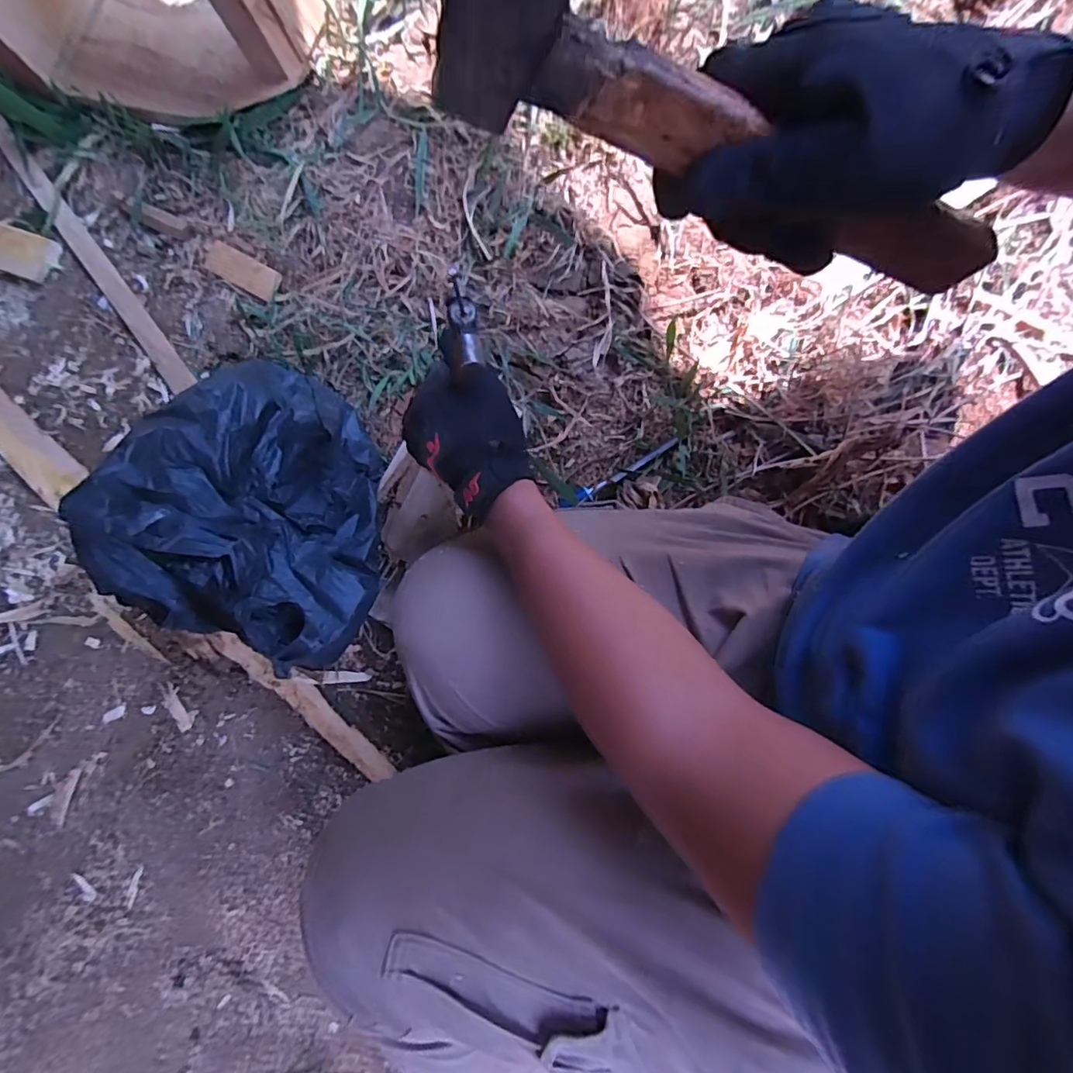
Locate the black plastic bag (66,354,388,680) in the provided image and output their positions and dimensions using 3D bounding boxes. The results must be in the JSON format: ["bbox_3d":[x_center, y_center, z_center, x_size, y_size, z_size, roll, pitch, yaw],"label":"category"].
[{"bbox_3d":[-0.236,-0.036,0.480,0.212,0.158,0.278,19,75,4],"label":"black plastic bag"}]

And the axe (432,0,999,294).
[{"bbox_3d":[0.111,-0.178,0.239,0.316,0.103,0.025,10,72,-28],"label":"axe"}]

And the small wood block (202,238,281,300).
[{"bbox_3d":[-0.334,-0.302,0.592,0.094,0.007,0.034,30,97,8],"label":"small wood block"}]

